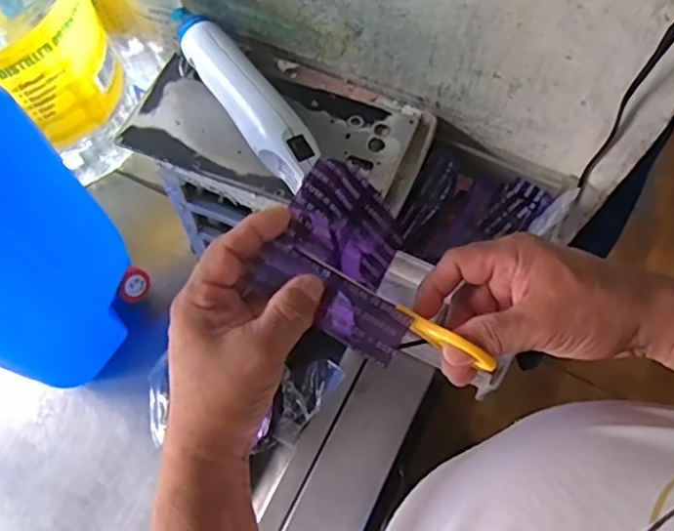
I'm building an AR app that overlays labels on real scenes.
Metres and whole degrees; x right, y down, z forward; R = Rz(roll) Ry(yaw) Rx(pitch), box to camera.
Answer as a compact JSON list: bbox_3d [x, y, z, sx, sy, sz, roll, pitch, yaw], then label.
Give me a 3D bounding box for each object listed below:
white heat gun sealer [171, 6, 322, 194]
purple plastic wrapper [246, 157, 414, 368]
[{"bbox_3d":[-0.085,-0.155,0.524,0.041,0.030,0.221,-33,70,-12],"label":"white heat gun sealer"},{"bbox_3d":[0.013,0.000,0.386,0.093,0.065,0.102,28,71,12],"label":"purple plastic wrapper"}]

